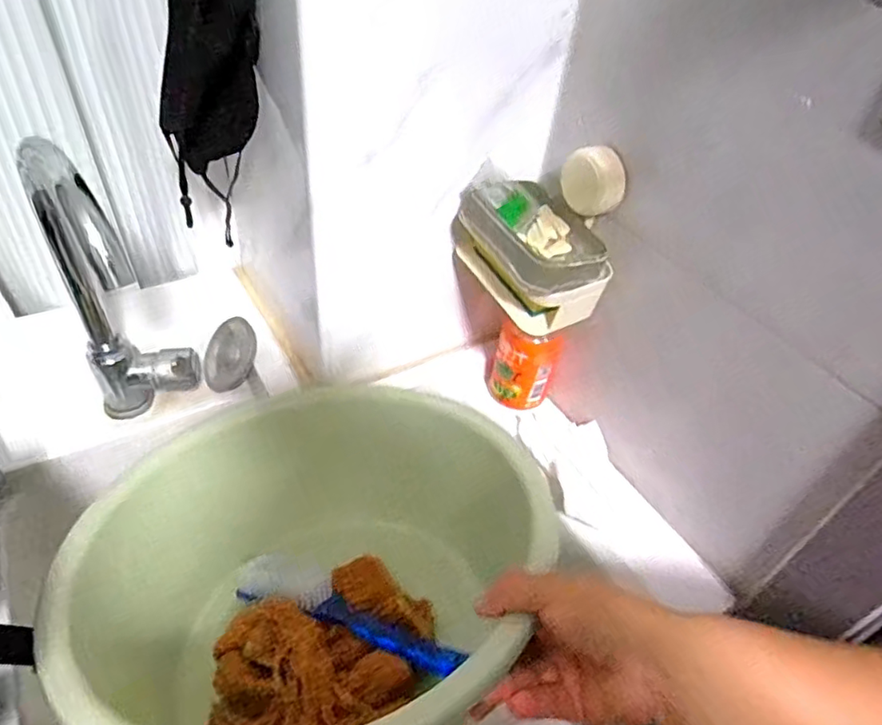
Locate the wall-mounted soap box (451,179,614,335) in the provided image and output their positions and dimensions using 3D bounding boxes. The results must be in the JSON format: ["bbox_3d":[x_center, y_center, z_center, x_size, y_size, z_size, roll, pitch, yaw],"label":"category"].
[{"bbox_3d":[0.081,-0.100,0.543,0.091,0.085,0.136,-22,51,-27],"label":"wall-mounted soap box"}]

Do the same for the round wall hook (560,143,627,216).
[{"bbox_3d":[0.131,-0.157,0.515,0.027,0.050,0.055,-25,52,-29],"label":"round wall hook"}]

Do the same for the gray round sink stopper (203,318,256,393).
[{"bbox_3d":[-0.236,-0.009,0.672,0.067,0.022,0.074,-22,76,16],"label":"gray round sink stopper"}]

